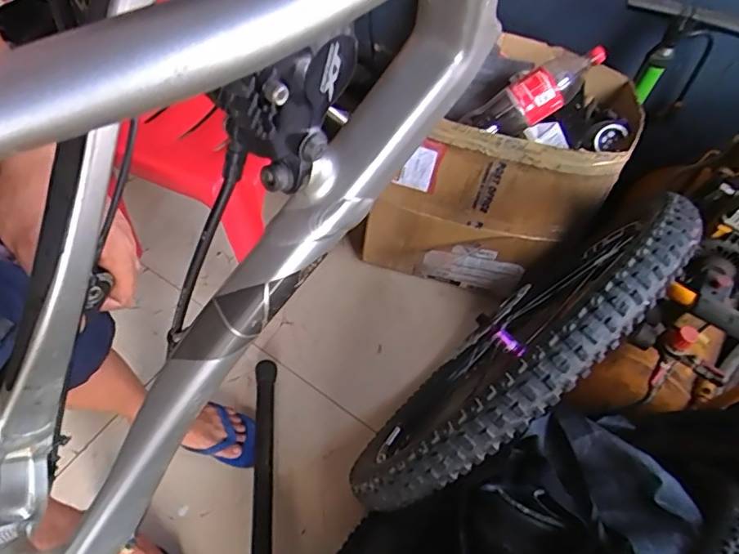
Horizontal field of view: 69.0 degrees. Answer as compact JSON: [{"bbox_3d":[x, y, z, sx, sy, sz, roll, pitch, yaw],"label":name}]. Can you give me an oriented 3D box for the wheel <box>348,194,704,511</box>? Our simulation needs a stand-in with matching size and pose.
[{"bbox_3d":[0.249,0.112,0.850,0.110,0.604,0.567,47,23,6],"label":"wheel"}]

